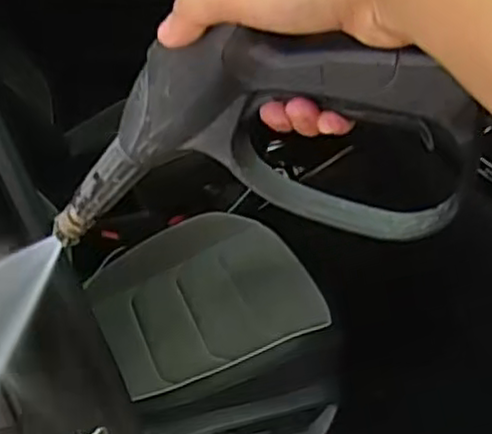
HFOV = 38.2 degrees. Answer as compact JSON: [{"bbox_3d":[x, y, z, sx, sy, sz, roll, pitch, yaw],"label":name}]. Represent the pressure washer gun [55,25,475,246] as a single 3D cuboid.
[{"bbox_3d":[-0.021,-0.039,0.444,0.322,0.136,0.036,-7,23,36],"label":"pressure washer gun"}]

